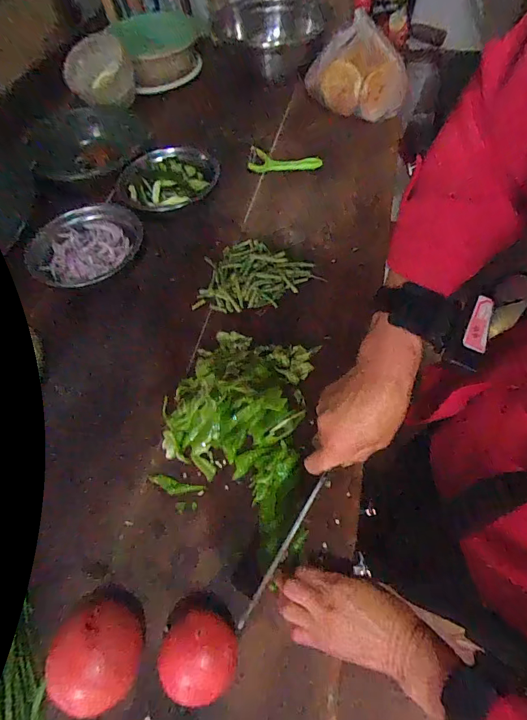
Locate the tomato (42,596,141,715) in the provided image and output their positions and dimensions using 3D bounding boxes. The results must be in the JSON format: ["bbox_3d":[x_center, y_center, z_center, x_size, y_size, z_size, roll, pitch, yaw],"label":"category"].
[{"bbox_3d":[-0.154,0.276,0.357,0.079,0.055,0.078,-1,59,1],"label":"tomato"}]

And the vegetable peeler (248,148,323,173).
[{"bbox_3d":[0.042,-0.404,0.782,0.144,0.033,0.049,-7,59,-3],"label":"vegetable peeler"}]

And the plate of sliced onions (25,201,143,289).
[{"bbox_3d":[-0.290,-0.185,0.633,0.181,0.032,0.179,-1,59,1],"label":"plate of sliced onions"}]

